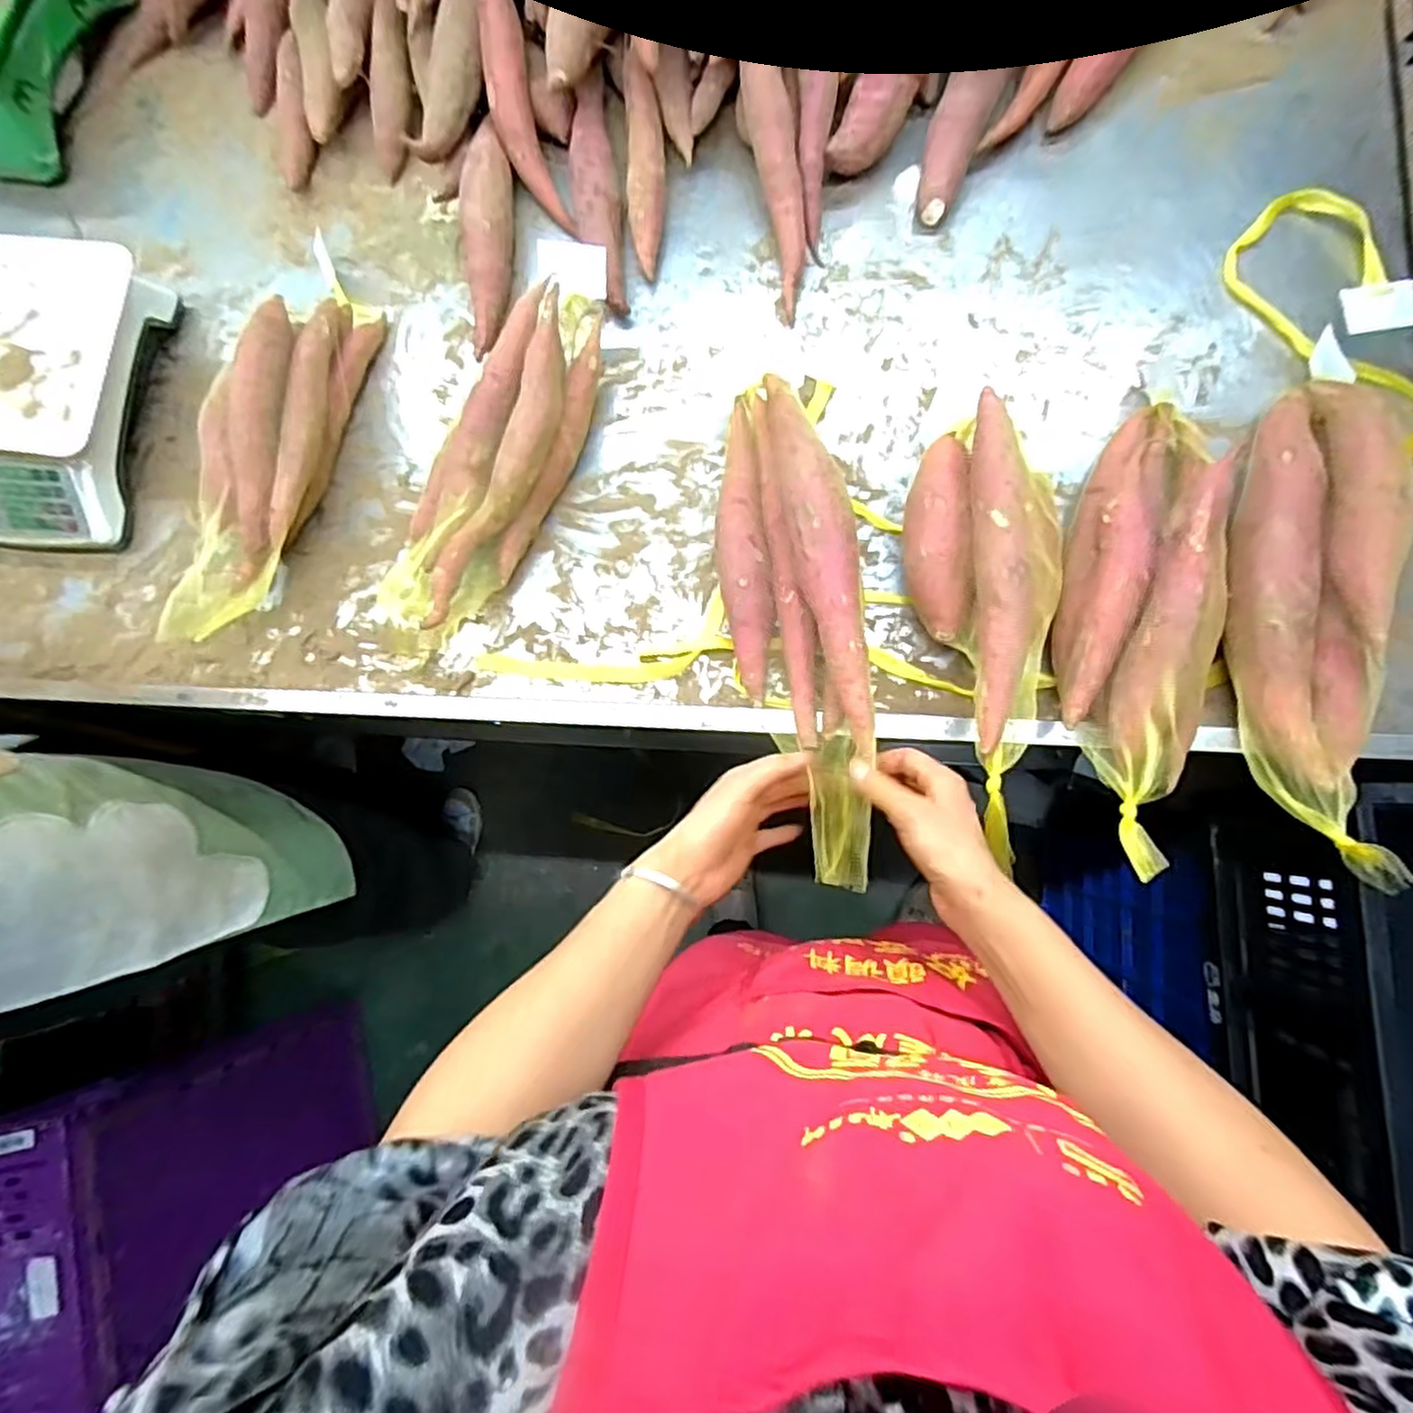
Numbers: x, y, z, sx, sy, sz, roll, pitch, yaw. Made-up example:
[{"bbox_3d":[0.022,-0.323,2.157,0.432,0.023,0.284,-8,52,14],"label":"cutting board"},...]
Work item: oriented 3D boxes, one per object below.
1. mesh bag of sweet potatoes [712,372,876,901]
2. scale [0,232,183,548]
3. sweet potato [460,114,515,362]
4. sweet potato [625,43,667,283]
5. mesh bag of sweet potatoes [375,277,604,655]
[{"bbox_3d":[0.072,-0.078,0.565,0.108,0.083,0.396,-11,80,5],"label":"mesh bag of sweet potatoes"},{"bbox_3d":[-0.707,-0.311,0.684,0.277,0.080,0.275,8,85,7],"label":"scale"},{"bbox_3d":[-0.213,-0.449,0.672,0.046,0.043,0.219,0,84,6],"label":"sweet potato"},{"bbox_3d":[-0.057,-0.507,0.661,0.042,0.041,0.186,-3,83,6],"label":"sweet potato"},{"bbox_3d":[-0.189,-0.213,0.626,0.109,0.067,0.359,31,88,9],"label":"mesh bag of sweet potatoes"}]

